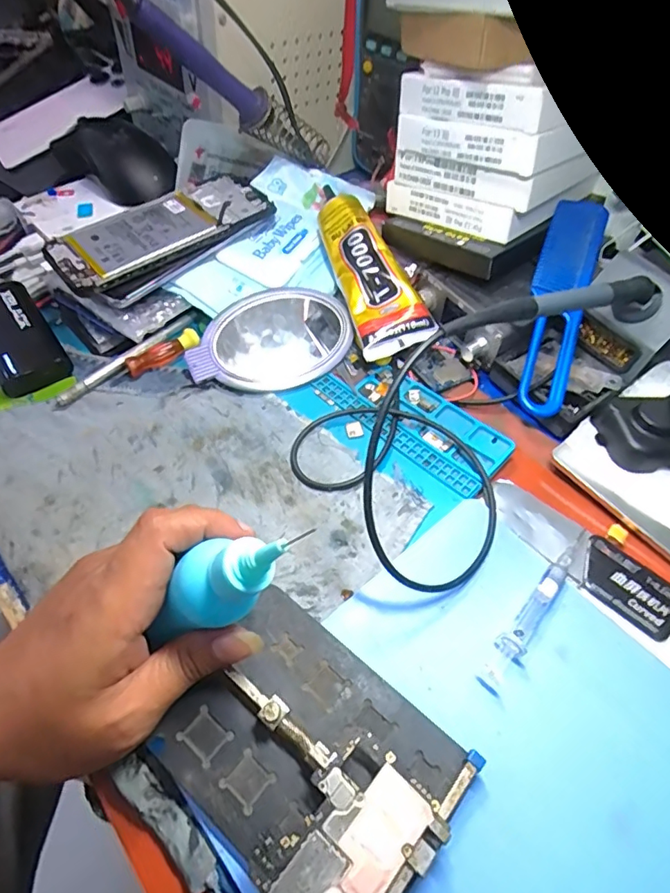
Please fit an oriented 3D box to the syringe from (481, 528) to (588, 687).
[{"bbox_3d":[0.110,0.079,0.274,0.013,0.013,0.105,38,61,22],"label":"syringe"}]

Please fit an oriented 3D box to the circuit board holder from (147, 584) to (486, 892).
[{"bbox_3d":[-0.011,0.133,0.227,0.117,0.025,0.089,34,59,20],"label":"circuit board holder"}]

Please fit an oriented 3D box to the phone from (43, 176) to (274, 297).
[{"bbox_3d":[-0.131,-0.168,0.397,0.164,0.014,0.078,-33,62,-23],"label":"phone"}]

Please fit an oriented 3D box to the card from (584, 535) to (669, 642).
[{"bbox_3d":[0.163,0.077,0.289,0.035,0.004,0.055,-42,64,-18],"label":"card"}]

